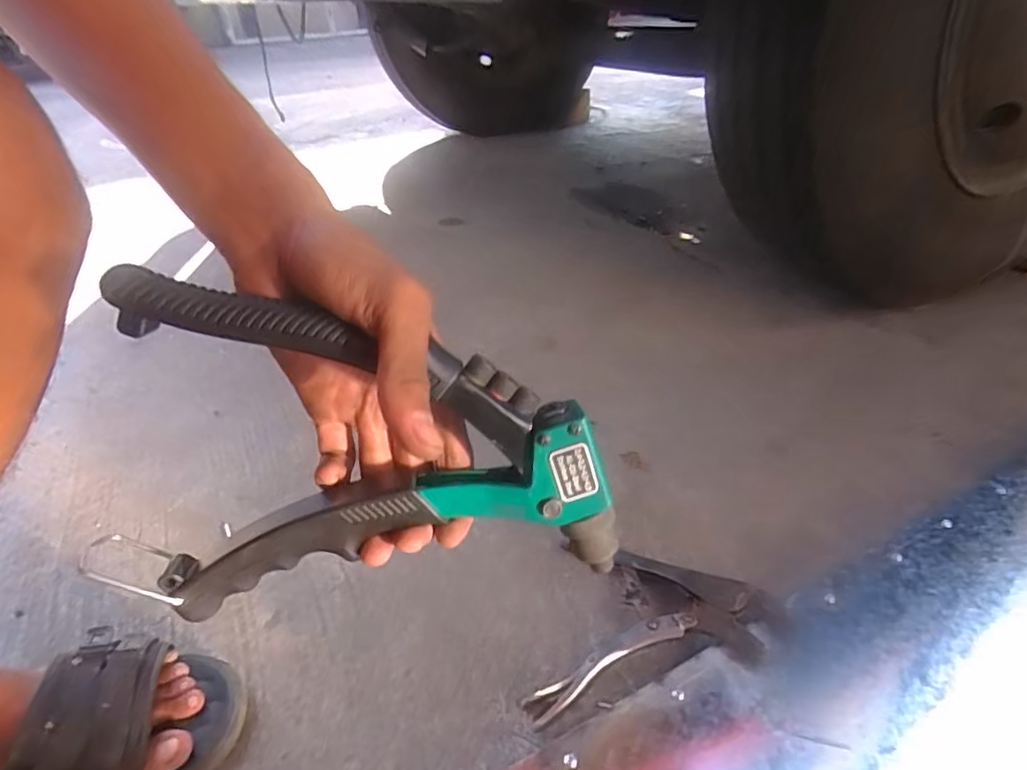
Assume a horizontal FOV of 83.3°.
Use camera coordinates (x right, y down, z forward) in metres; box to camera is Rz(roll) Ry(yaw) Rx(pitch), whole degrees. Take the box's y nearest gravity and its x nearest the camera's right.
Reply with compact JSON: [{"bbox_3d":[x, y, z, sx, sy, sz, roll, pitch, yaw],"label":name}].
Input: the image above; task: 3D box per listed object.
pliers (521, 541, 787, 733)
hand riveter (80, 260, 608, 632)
[{"bbox_3d":[0.119,0.206,0.478,0.188,0.033,0.162,5,34,14],"label":"pliers"},{"bbox_3d":[-0.060,0.026,0.238,0.203,0.139,0.044,-4,32,-1],"label":"hand riveter"}]

